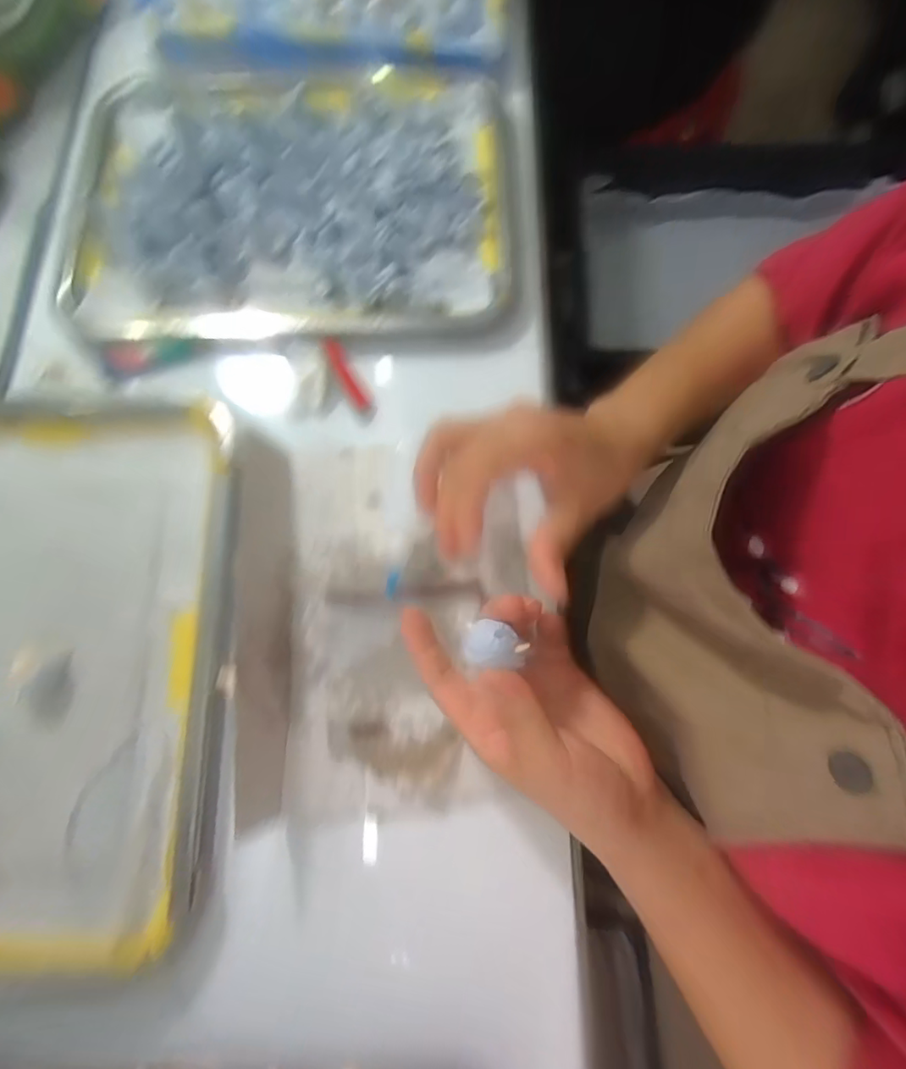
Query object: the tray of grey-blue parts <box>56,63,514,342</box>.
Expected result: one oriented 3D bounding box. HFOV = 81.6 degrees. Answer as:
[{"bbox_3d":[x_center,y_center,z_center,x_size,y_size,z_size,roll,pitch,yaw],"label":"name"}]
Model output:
[{"bbox_3d":[-0.131,-0.275,0.414,0.344,0.021,0.262,-2,74,-1],"label":"tray of grey-blue parts"}]

